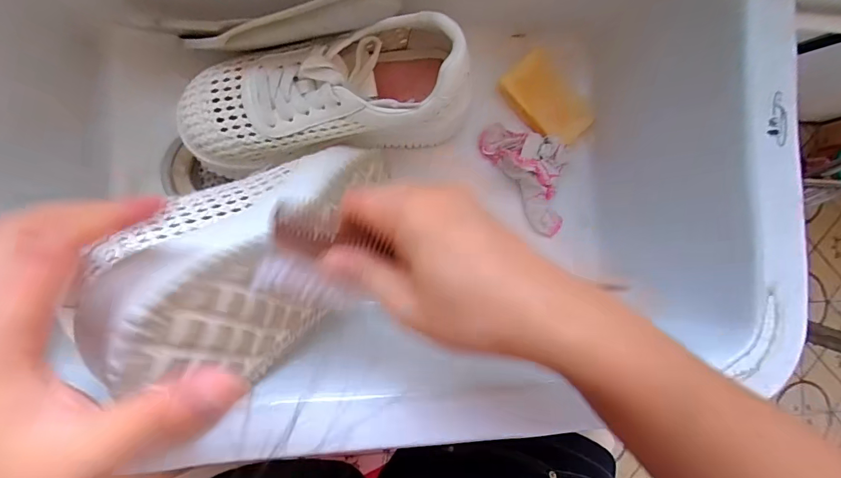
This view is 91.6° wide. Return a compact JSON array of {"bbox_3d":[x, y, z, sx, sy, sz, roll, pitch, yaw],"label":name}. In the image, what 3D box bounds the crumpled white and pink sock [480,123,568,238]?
[{"bbox_3d":[0.118,-0.070,0.406,0.065,0.039,0.123,-35,94,-8],"label":"crumpled white and pink sock"}]

